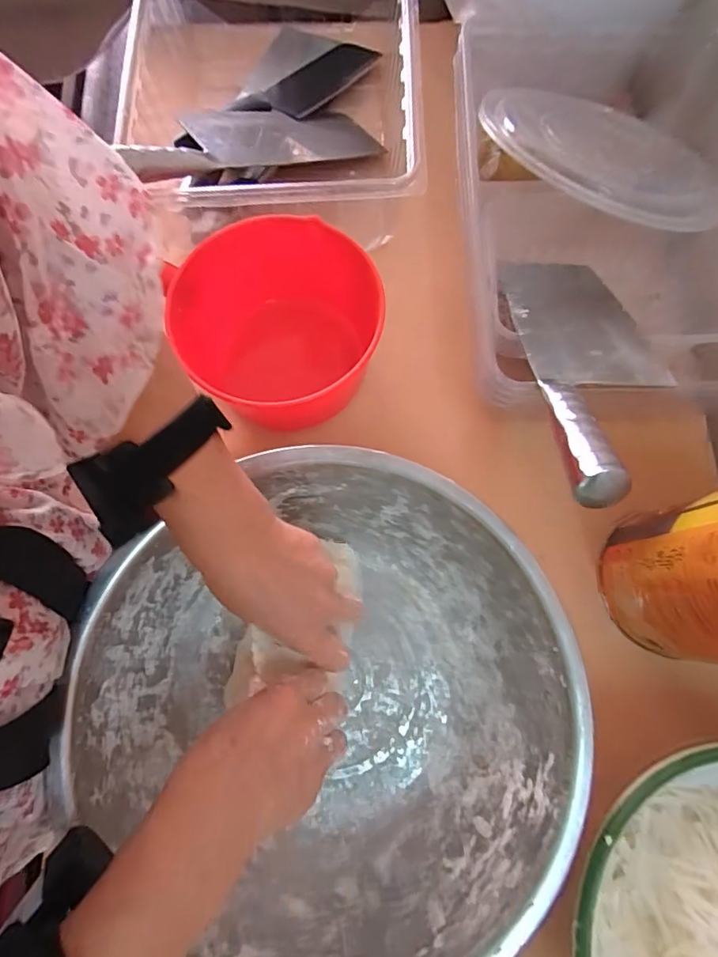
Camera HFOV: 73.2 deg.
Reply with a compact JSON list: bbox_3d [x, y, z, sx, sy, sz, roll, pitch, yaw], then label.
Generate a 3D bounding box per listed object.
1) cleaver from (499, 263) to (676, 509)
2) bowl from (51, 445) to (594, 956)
[{"bbox_3d":[0.176,-0.104,0.389,0.115,0.026,0.325,14,45,4],"label":"cleaver"},{"bbox_3d":[-0.017,0.160,0.362,0.316,0.111,0.320,0,73,0],"label":"bowl"}]

